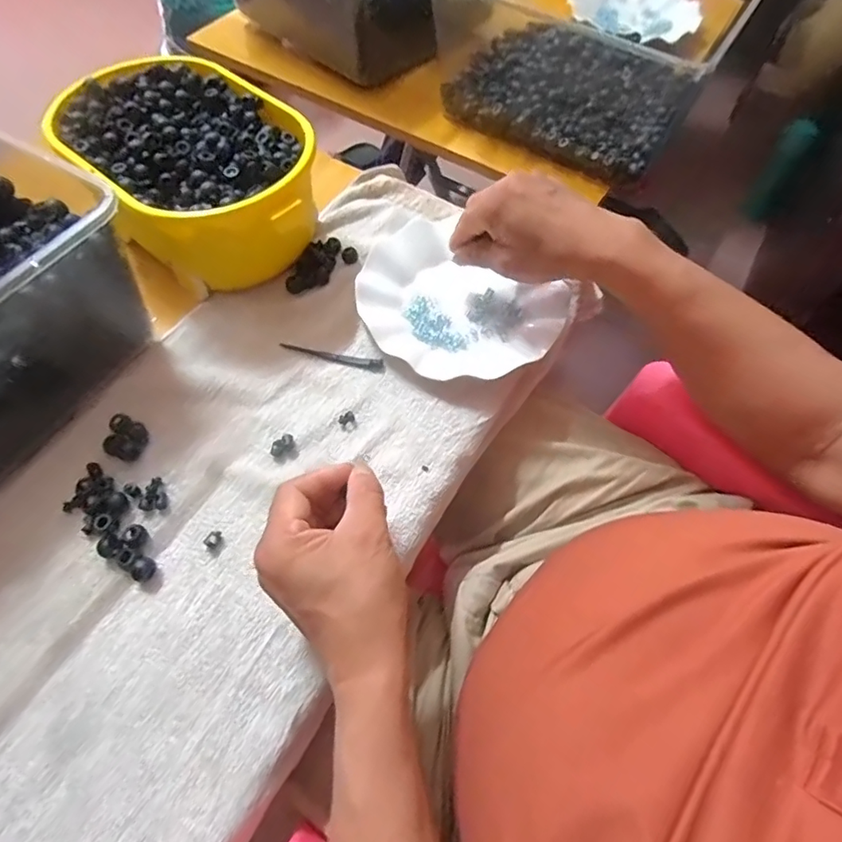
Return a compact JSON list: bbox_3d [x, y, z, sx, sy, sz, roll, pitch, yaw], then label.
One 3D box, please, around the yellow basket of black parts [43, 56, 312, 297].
[{"bbox_3d":[-0.191,-0.208,0.473,0.239,0.104,0.166,40,67,19],"label":"yellow basket of black parts"}]

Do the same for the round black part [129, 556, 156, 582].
[{"bbox_3d":[-0.188,0.100,0.357,0.017,0.012,0.015,29,63,14],"label":"round black part"}]

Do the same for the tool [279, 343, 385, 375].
[{"bbox_3d":[-0.075,-0.056,0.451,0.092,0.005,0.011,15,61,7],"label":"tool"}]

